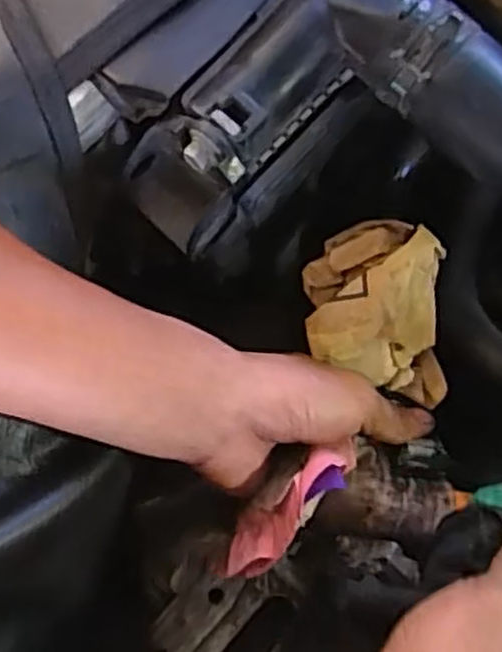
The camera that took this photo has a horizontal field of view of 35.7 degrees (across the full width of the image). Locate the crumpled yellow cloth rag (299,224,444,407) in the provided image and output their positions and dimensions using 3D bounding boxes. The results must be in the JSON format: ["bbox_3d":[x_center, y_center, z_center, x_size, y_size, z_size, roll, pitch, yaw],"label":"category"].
[{"bbox_3d":[0.066,-0.003,0.421,0.075,0.040,0.098,-8,118,-9],"label":"crumpled yellow cloth rag"}]

